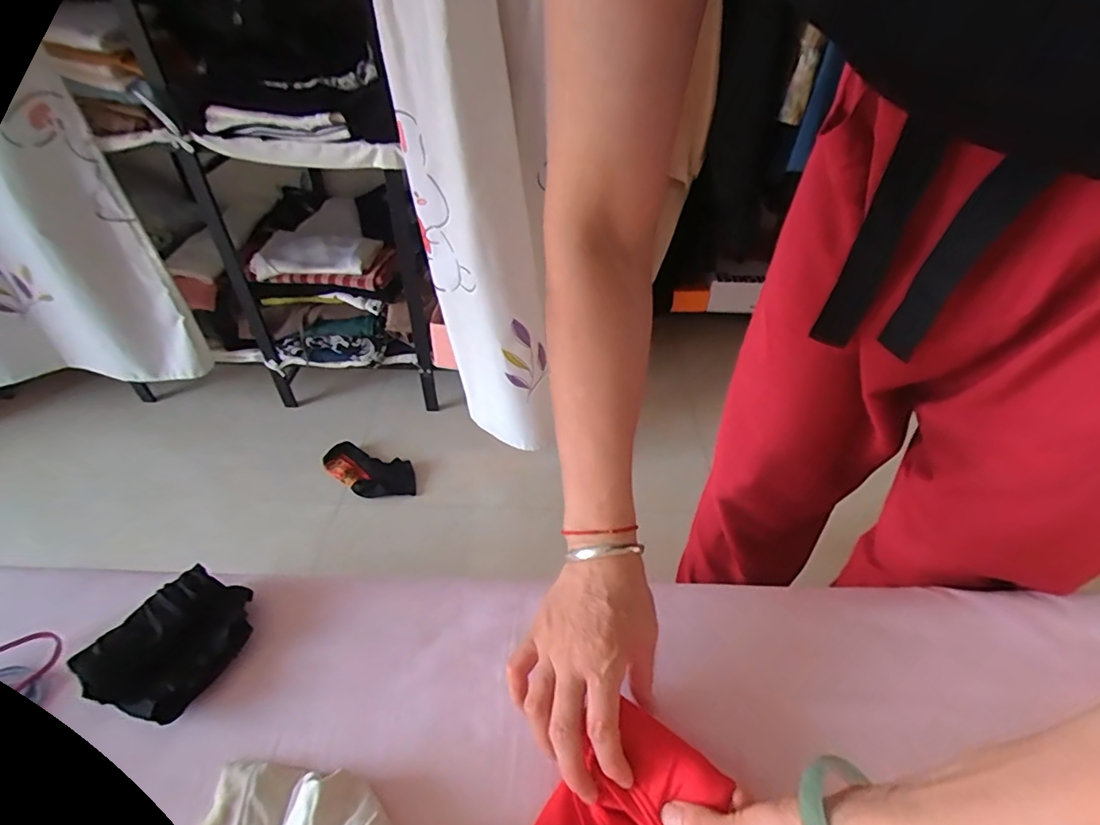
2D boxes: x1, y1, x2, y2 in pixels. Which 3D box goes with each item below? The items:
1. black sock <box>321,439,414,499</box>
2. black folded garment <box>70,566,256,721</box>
[{"bbox_3d":[-0.388,0.126,1.124,0.212,0.022,0.111,12,43,11],"label":"black sock"},{"bbox_3d":[-0.287,0.174,0.405,0.097,0.034,0.100,12,44,12],"label":"black folded garment"}]

